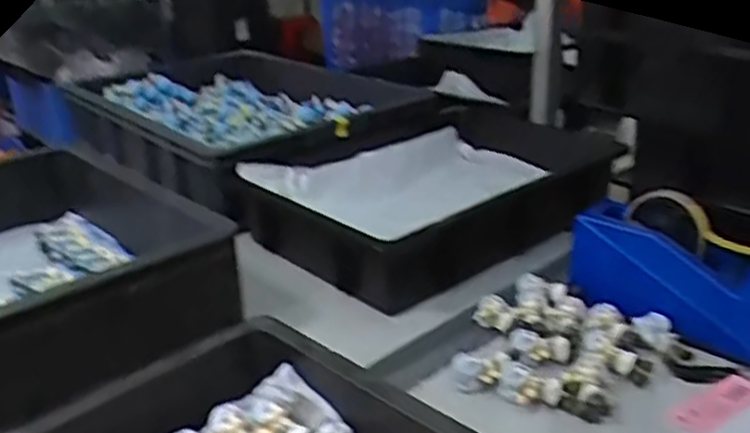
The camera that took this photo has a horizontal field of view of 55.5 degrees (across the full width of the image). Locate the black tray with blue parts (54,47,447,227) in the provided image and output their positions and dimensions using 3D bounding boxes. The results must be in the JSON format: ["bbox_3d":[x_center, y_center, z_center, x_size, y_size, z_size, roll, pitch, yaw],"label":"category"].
[{"bbox_3d":[-0.227,-0.157,1.191,0.362,0.124,0.571,-21,30,-39],"label":"black tray with blue parts"}]

